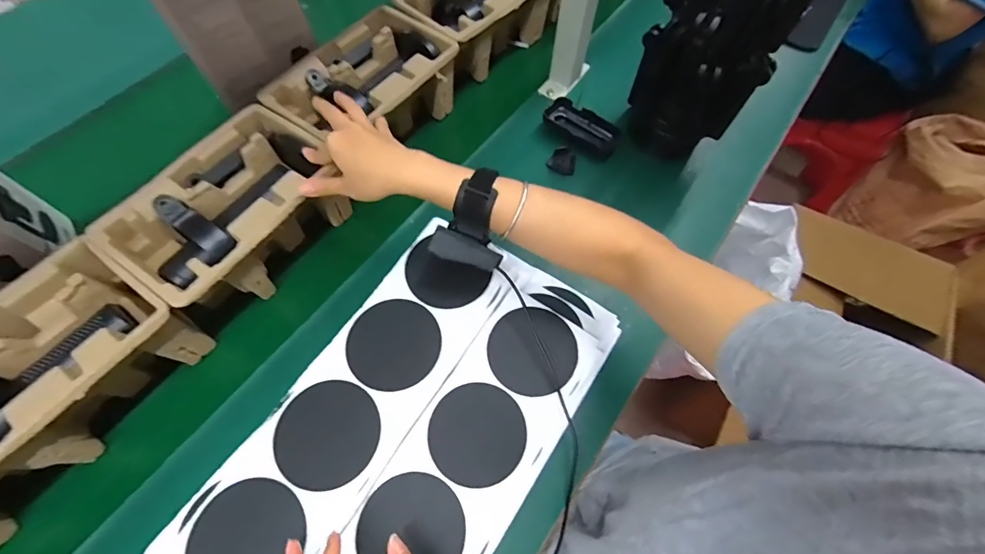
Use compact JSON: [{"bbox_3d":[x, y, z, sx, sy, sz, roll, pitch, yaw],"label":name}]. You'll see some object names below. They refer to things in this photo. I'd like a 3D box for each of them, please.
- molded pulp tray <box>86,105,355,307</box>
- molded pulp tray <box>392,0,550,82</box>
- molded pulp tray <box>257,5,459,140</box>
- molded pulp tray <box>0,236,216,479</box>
[{"bbox_3d":[-0.289,-0.069,0.487,0.147,0.099,0.225,31,64,13],"label":"molded pulp tray"},{"bbox_3d":[-0.027,-0.407,0.653,0.152,0.103,0.224,42,67,17],"label":"molded pulp tray"},{"bbox_3d":[-0.165,-0.245,0.569,0.148,0.095,0.218,34,65,14],"label":"molded pulp tray"},{"bbox_3d":[-0.421,0.093,0.410,0.145,0.098,0.224,33,65,13],"label":"molded pulp tray"}]

